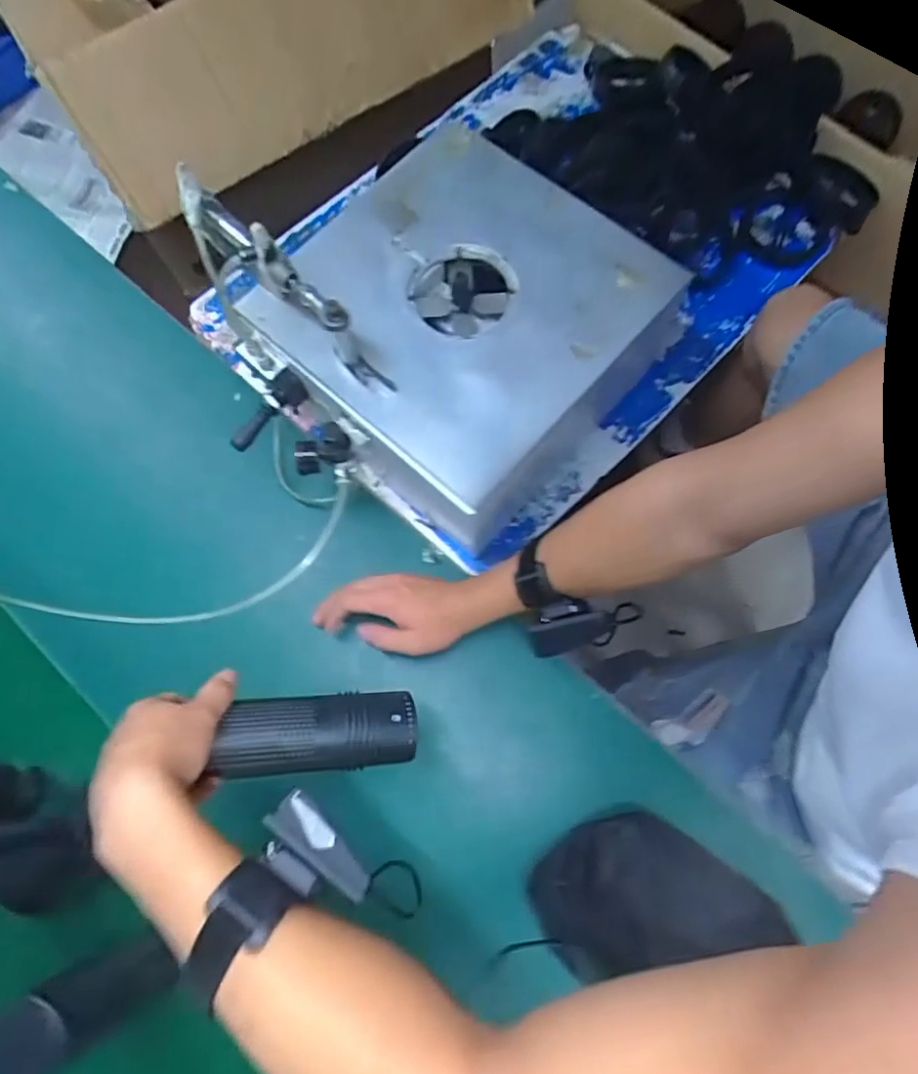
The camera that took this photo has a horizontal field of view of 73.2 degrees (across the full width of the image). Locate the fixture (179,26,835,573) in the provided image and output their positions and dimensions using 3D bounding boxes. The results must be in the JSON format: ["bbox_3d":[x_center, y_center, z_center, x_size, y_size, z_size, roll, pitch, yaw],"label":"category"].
[{"bbox_3d":[0.070,-0.262,0.622,0.350,0.218,0.573,41,79,13],"label":"fixture"}]

